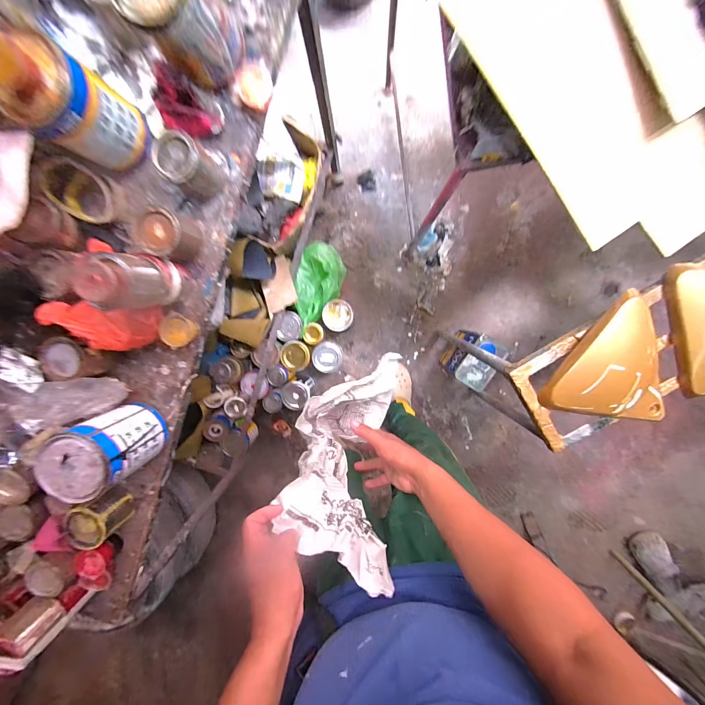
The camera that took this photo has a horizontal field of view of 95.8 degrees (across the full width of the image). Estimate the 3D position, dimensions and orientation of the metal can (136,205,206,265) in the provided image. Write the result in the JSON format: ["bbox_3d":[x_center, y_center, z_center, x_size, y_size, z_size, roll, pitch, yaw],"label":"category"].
[{"bbox_3d":[-0.276,-0.177,0.484,0.063,0.077,0.067,1,99,4],"label":"metal can"}]

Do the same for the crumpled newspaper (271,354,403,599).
[{"bbox_3d":[-0.015,0.168,0.504,0.155,0.316,0.166,4,132,3],"label":"crumpled newspaper"}]

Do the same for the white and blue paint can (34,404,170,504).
[{"bbox_3d":[-0.376,0.146,0.494,0.090,0.136,0.098,1,99,4],"label":"white and blue paint can"}]

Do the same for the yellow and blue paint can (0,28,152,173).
[{"bbox_3d":[-0.373,-0.323,0.416,0.097,0.162,0.106,34,100,-2],"label":"yellow and blue paint can"}]

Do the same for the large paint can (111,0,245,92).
[{"bbox_3d":[-0.219,-0.424,0.409,0.100,0.154,0.086,18,100,1],"label":"large paint can"}]

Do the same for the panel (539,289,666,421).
[{"bbox_3d":[0.533,0.018,0.659,0.233,0.094,0.262,19,100,1],"label":"panel"}]

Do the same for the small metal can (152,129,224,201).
[{"bbox_3d":[-0.238,-0.271,0.470,0.063,0.075,0.064,1,99,4],"label":"small metal can"}]

